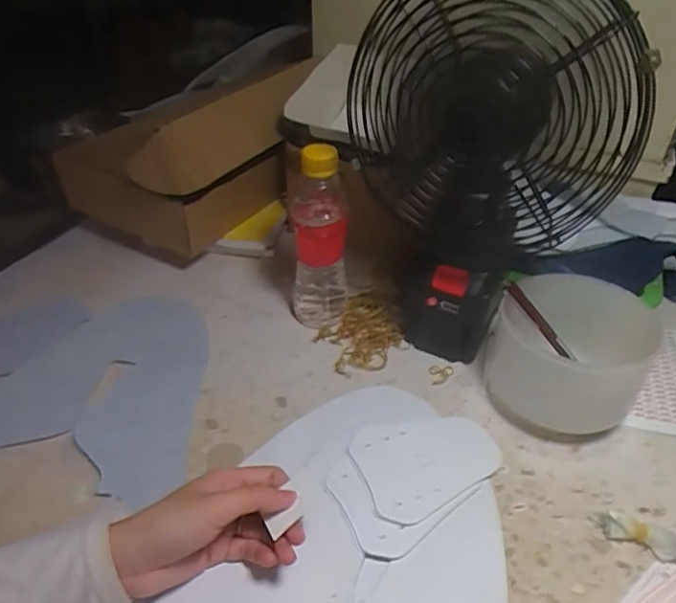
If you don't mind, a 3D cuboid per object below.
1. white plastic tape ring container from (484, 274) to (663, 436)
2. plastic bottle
[{"bbox_3d":[0.197,0.038,0.466,0.116,0.115,0.121,7,40,8],"label":"white plastic tape ring container"},{"bbox_3d":[-0.019,-0.063,0.529,0.058,0.179,0.049,4,40,5],"label":"plastic bottle"}]

